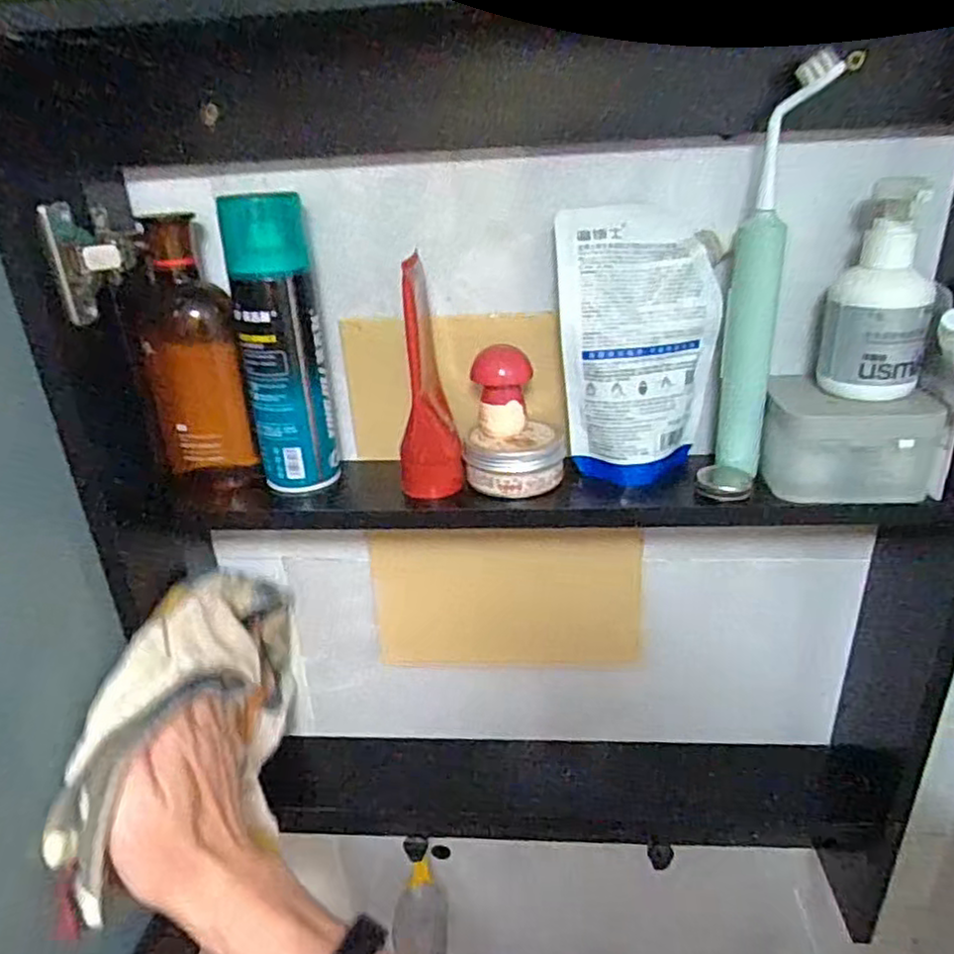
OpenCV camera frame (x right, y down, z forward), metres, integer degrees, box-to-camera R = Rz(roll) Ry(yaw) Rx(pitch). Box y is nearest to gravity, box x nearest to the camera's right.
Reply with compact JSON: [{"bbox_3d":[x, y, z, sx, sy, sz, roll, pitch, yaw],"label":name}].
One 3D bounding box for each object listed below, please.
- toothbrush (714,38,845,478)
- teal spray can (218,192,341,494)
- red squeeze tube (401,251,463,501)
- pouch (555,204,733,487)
[{"bbox_3d":[0.171,-0.112,0.415,0.039,0.232,0.031,6,26,17],"label":"toothbrush"},{"bbox_3d":[-0.126,-0.084,0.457,0.050,0.185,0.047,-5,25,-5],"label":"teal spray can"},{"bbox_3d":[-0.033,-0.061,0.448,0.041,0.146,0.063,-3,25,-1],"label":"red squeeze tube"},{"bbox_3d":[0.102,-0.080,0.446,0.100,0.162,0.046,0,25,4],"label":"pouch"}]

